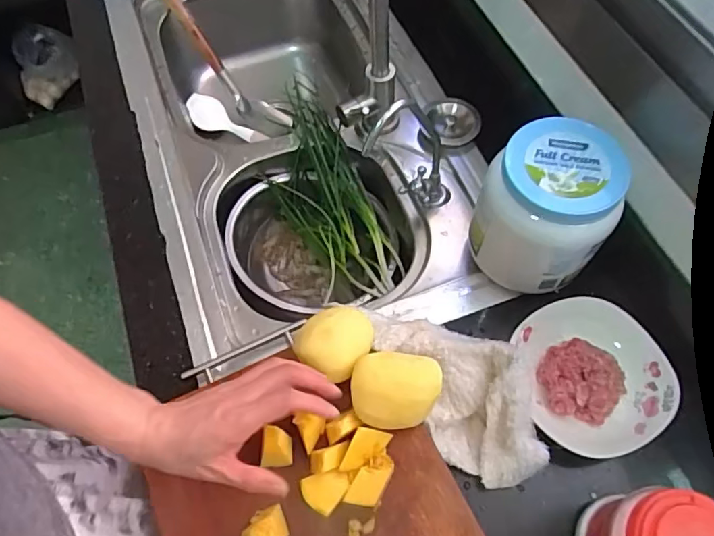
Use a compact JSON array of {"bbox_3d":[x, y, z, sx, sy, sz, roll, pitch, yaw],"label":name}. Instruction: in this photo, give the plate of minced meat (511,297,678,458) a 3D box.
[{"bbox_3d":[0.253,0.112,0.568,0.156,0.027,0.161,-1,62,1],"label":"plate of minced meat"}]

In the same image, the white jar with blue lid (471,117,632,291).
[{"bbox_3d":[0.207,-0.064,0.597,0.133,0.165,0.130,-1,62,1],"label":"white jar with blue lid"}]

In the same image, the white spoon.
[{"bbox_3d":[-0.239,-0.266,0.969,0.151,0.026,0.052,26,63,-12],"label":"white spoon"}]

